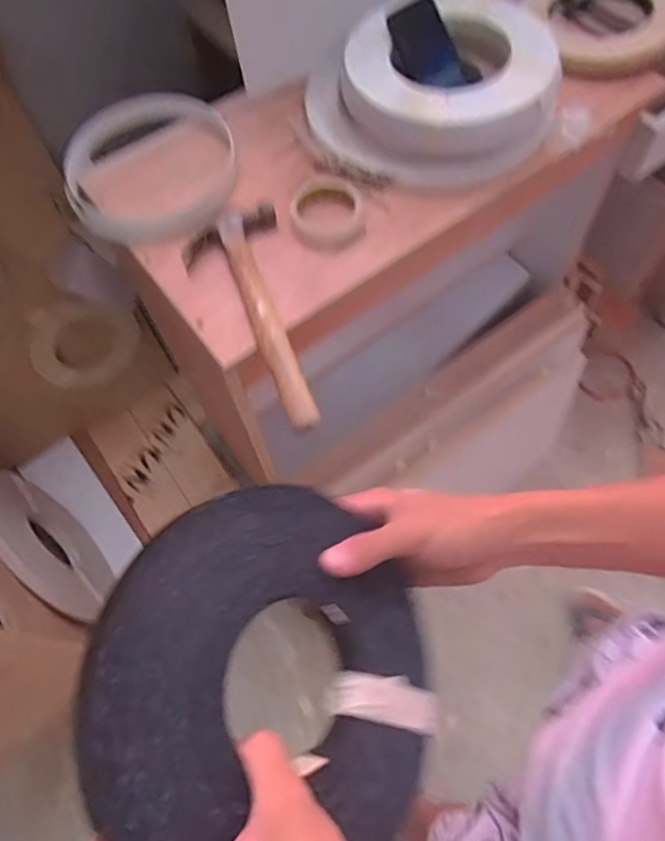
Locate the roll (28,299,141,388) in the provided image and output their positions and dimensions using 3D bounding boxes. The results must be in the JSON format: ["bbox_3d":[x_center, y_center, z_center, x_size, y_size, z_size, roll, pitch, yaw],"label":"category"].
[{"bbox_3d":[-0.588,-0.177,1.362,0.246,0.280,0.029,-32,67,-12],"label":"roll"}]

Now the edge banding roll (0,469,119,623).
[{"bbox_3d":[-0.621,0.255,1.235,0.024,0.400,0.369,-43,103,-3],"label":"edge banding roll"}]

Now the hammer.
[{"bbox_3d":[-0.093,-0.122,0.664,0.120,0.024,0.316,-16,65,-5],"label":"hammer"}]

